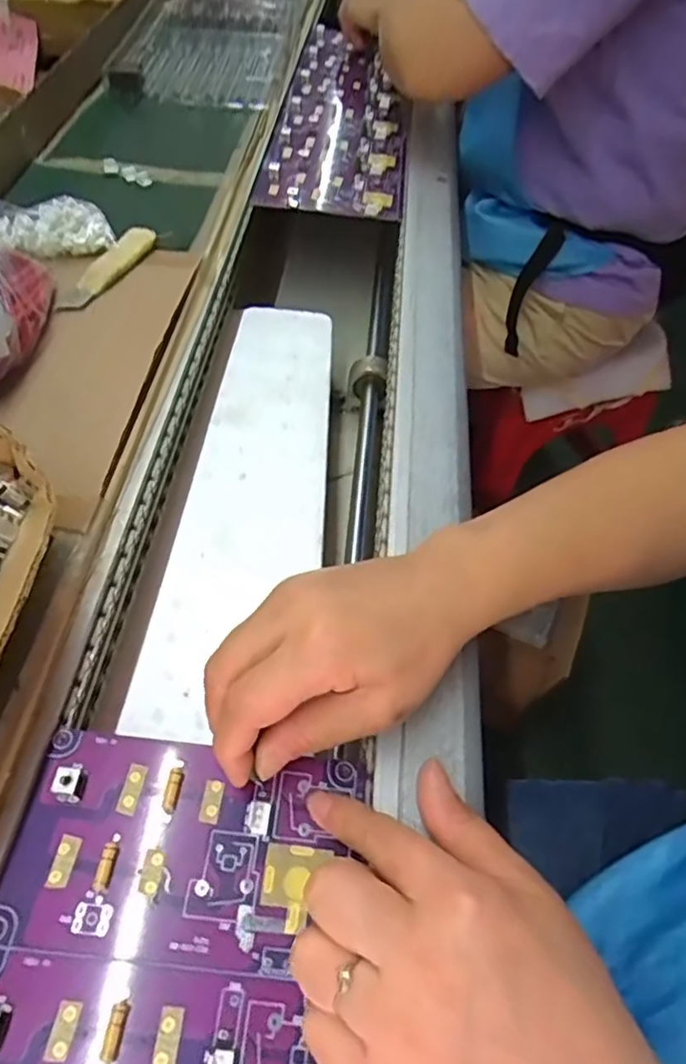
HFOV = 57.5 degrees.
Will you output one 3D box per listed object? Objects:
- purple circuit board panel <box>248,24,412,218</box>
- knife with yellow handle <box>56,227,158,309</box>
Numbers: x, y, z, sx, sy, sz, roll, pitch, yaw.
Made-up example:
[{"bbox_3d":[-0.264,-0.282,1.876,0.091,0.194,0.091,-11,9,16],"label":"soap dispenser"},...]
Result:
[{"bbox_3d":[0.006,-0.510,0.744,0.144,0.023,0.518,5,53,0],"label":"purple circuit board panel"},{"bbox_3d":[-0.178,-0.201,0.476,0.025,0.012,0.103,21,56,10],"label":"knife with yellow handle"}]

